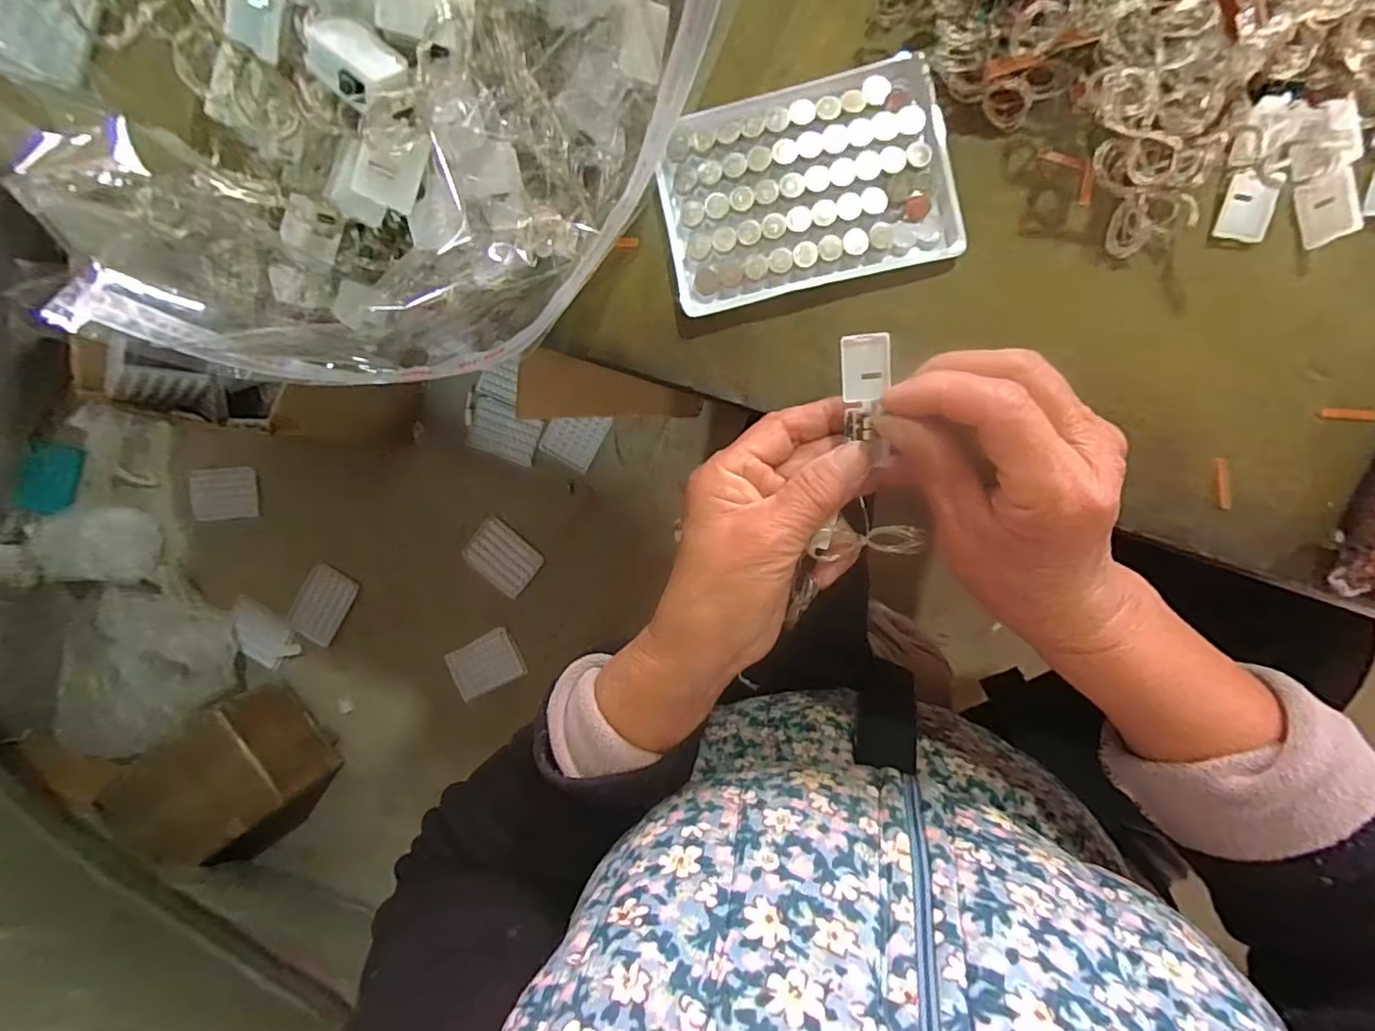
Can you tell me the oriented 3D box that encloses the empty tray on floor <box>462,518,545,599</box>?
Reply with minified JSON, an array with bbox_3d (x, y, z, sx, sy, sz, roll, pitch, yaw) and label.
[{"bbox_3d":[-0.336,0.077,1.080,0.131,0.014,0.109,40,95,3],"label":"empty tray on floor"}]

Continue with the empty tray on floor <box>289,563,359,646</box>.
[{"bbox_3d":[-0.694,0.170,1.143,0.087,0.017,0.144,30,96,-24],"label":"empty tray on floor"}]

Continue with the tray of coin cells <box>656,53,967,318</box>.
[{"bbox_3d":[0.053,-0.152,0.277,0.127,0.013,0.092,-11,91,6],"label":"tray of coin cells"}]

